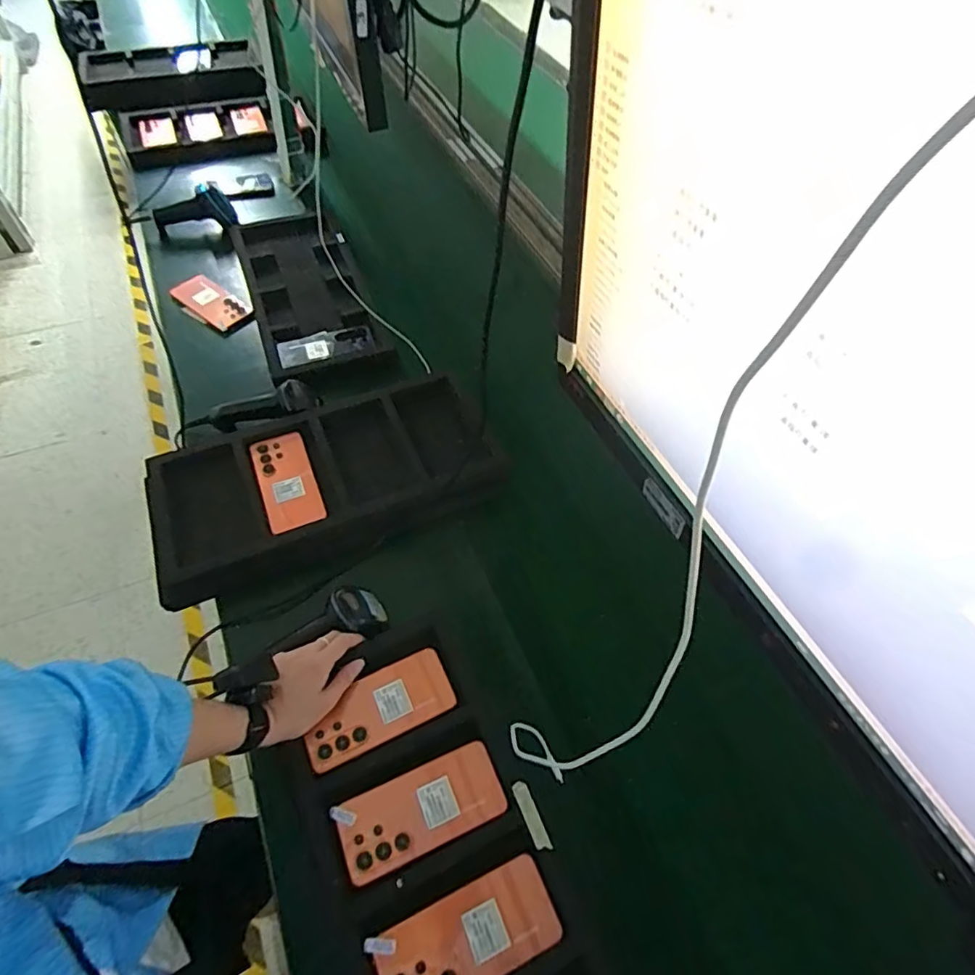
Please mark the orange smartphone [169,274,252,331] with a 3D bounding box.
[{"bbox_3d":[-0.537,-0.362,1.092,0.161,0.011,0.075,35,69,16],"label":"orange smartphone"}]

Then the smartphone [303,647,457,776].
[{"bbox_3d":[-0.125,0.252,0.643,0.167,0.011,0.075,-20,59,-17],"label":"smartphone"}]

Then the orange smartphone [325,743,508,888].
[{"bbox_3d":[-0.069,0.335,0.587,0.167,0.010,0.077,-18,58,-16],"label":"orange smartphone"}]

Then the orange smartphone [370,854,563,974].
[{"bbox_3d":[-0.018,0.422,0.525,0.167,0.010,0.077,-19,59,-16],"label":"orange smartphone"}]

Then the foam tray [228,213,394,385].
[{"bbox_3d":[-0.357,-0.397,1.103,0.216,0.032,0.520,-17,58,-15],"label":"foam tray"}]

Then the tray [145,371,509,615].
[{"bbox_3d":[-0.233,-0.017,0.822,0.477,0.038,0.238,-19,59,-16],"label":"tray"}]

